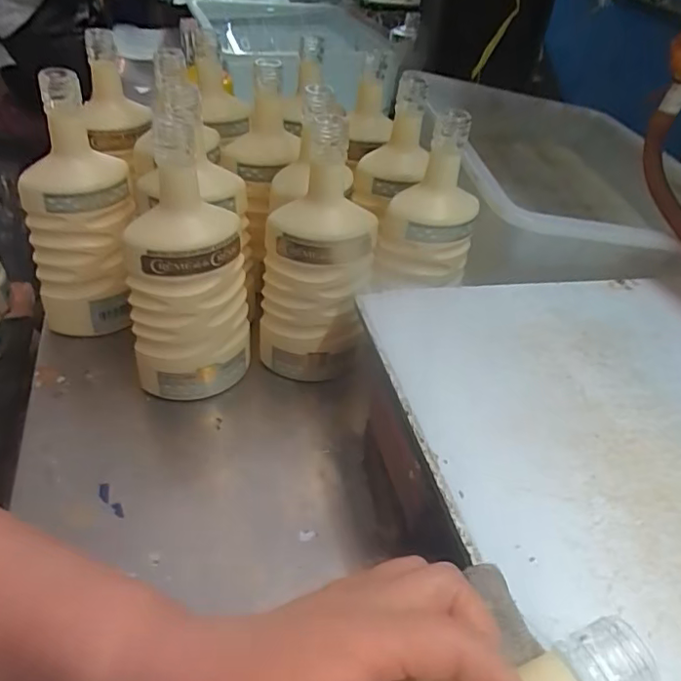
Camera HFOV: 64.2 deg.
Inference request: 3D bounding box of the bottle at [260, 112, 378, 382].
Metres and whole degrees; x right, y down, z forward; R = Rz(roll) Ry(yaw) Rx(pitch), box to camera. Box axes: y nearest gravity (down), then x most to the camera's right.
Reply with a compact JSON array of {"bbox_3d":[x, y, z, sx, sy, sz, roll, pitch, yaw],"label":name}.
[{"bbox_3d":[-0.024,-0.082,0.534,0.107,0.237,0.102,5,41,-2],"label":"bottle"}]

